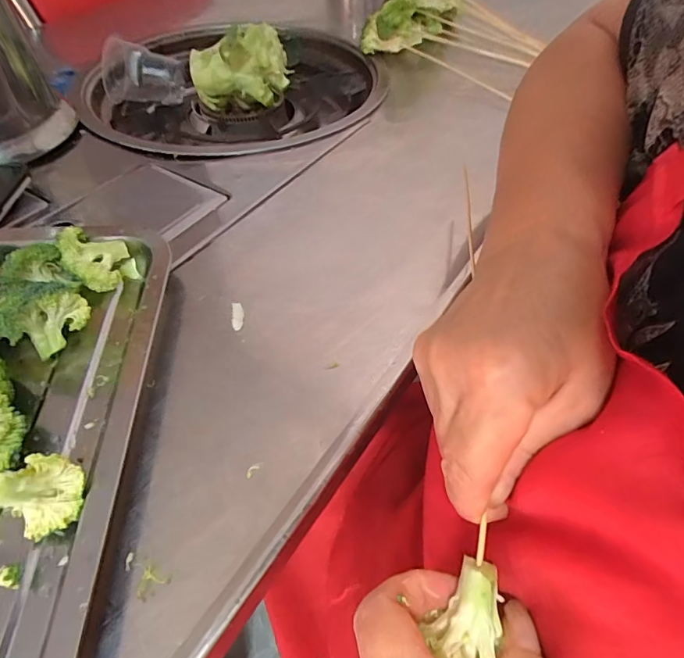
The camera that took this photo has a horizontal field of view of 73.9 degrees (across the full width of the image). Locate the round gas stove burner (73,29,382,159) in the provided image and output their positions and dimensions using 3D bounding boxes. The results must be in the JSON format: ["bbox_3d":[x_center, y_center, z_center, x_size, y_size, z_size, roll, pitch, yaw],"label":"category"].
[{"bbox_3d":[-0.119,-0.254,0.514,0.317,0.058,0.292,1,52,-1],"label":"round gas stove burner"}]

